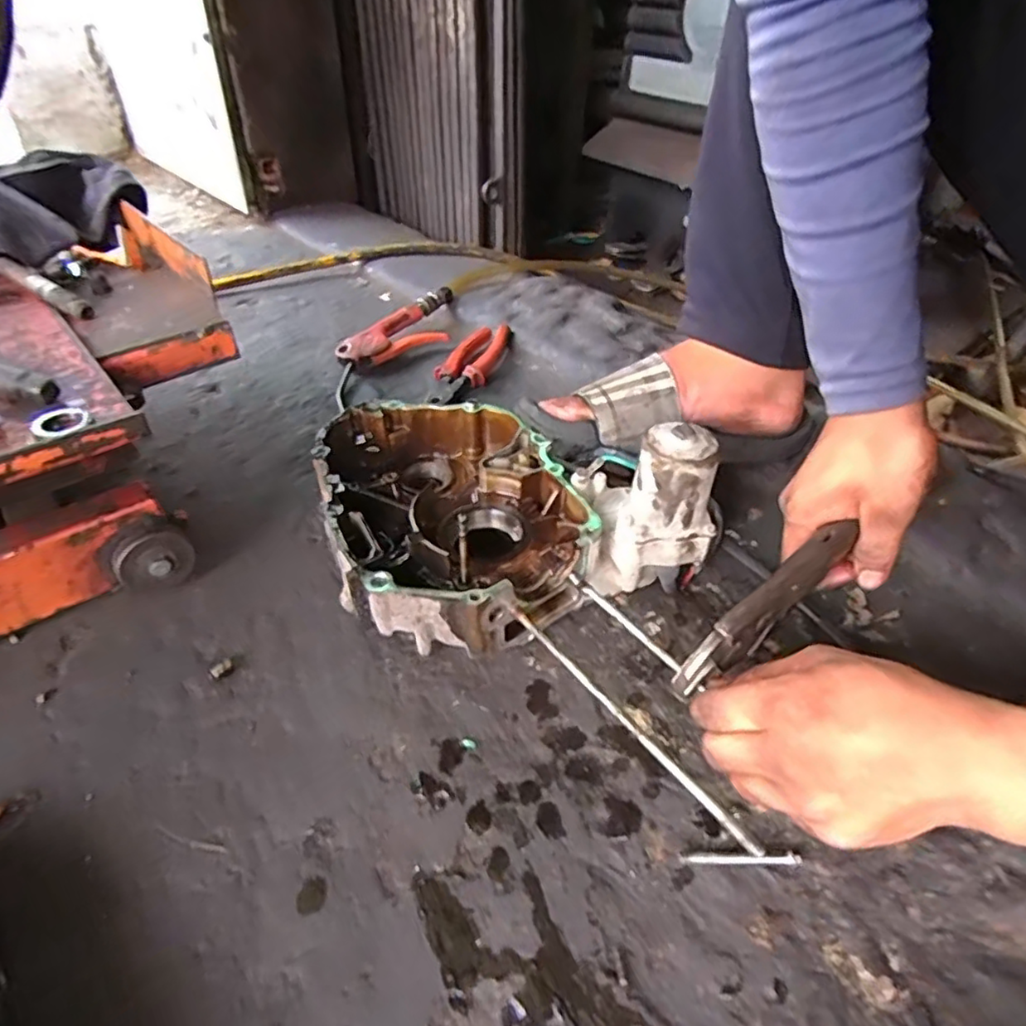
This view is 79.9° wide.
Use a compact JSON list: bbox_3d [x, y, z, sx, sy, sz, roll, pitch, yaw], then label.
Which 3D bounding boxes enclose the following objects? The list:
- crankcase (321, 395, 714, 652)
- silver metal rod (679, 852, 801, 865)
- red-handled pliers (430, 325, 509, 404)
[{"bbox_3d":[-0.017,-0.028,0.462,0.241,0.130,0.248,-15,45,-18],"label":"crankcase"},{"bbox_3d":[0.120,0.182,0.324,0.063,0.007,0.007,0,42,-2],"label":"silver metal rod"},{"bbox_3d":[-0.051,-0.170,0.697,0.058,0.027,0.156,14,43,14],"label":"red-handled pliers"}]

